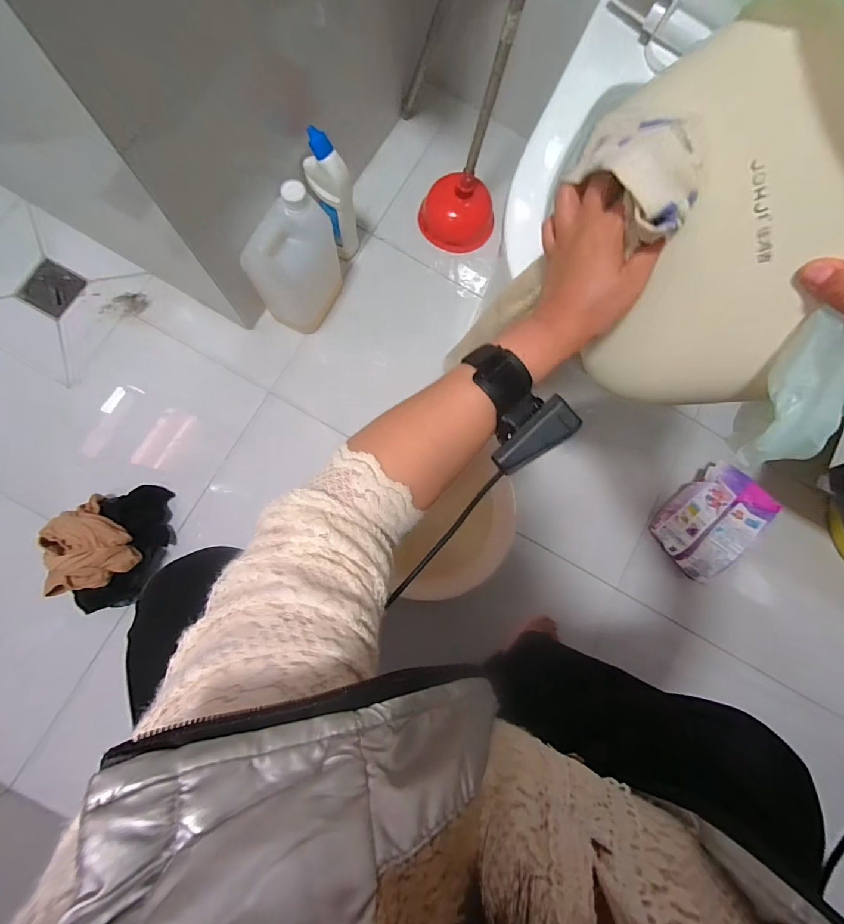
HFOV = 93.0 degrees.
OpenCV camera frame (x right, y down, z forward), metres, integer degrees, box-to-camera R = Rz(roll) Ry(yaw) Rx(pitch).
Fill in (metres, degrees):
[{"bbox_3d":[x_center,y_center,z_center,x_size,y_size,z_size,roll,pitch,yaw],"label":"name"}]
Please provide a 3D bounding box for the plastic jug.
[{"bbox_3d":[-0.219,-0.340,0.700,0.103,0.214,0.151,34,80,0],"label":"plastic jug"}]

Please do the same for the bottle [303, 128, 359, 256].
[{"bbox_3d":[-0.156,-0.464,0.711,0.080,0.235,0.058,41,80,1],"label":"bottle"}]

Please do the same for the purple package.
[{"bbox_3d":[0.571,0.112,0.794,0.206,0.065,0.150,-42,88,-9],"label":"purple package"}]

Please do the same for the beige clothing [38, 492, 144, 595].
[{"bbox_3d":[-0.527,0.124,0.642,0.126,0.102,0.149,-11,84,-7],"label":"beige clothing"}]

